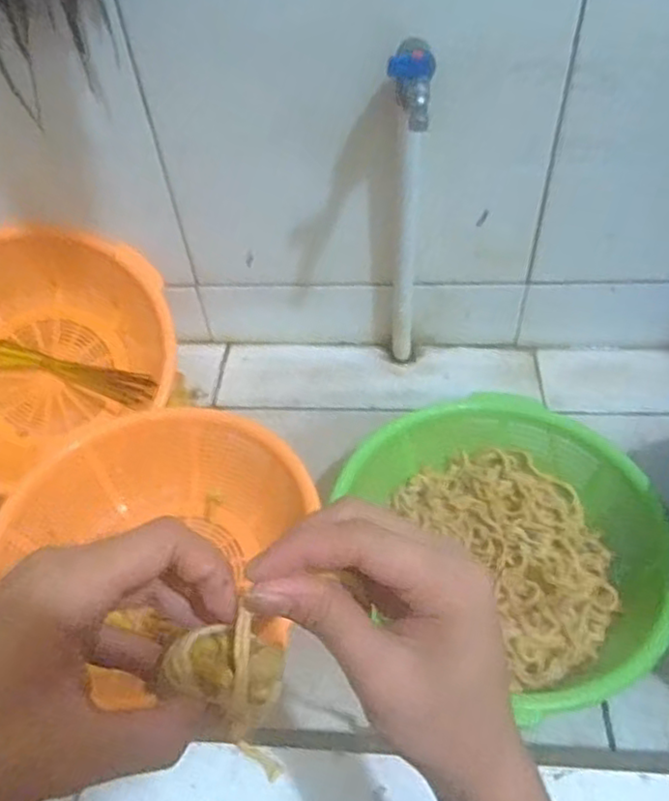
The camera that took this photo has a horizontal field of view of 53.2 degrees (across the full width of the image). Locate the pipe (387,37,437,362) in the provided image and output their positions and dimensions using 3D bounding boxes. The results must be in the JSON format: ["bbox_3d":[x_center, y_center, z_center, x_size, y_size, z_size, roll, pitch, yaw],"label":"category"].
[{"bbox_3d":[0.073,-0.159,0.679,0.034,0.396,0.124,4,50,8],"label":"pipe"}]

